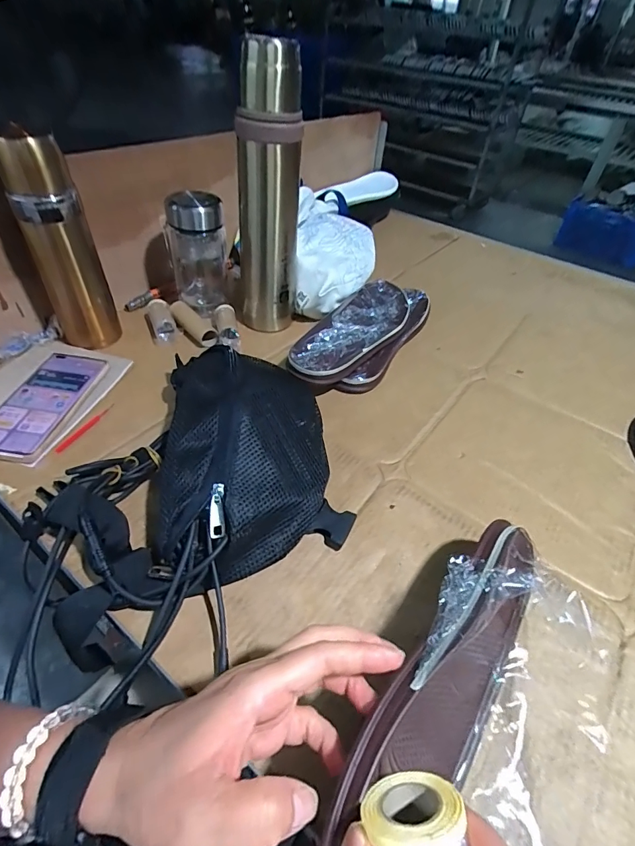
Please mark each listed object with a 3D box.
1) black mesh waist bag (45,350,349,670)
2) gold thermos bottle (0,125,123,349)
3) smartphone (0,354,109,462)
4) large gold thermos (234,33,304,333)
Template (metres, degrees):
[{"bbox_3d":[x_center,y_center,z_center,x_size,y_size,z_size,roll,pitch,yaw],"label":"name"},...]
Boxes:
[{"bbox_3d":[-0.114,0.024,0.402,0.256,0.092,0.272,-10,48,-14],"label":"black mesh waist bag"},{"bbox_3d":[-0.300,-0.201,0.497,0.070,0.238,0.066,-21,52,-24],"label":"gold thermos bottle"},{"bbox_3d":[-0.306,-0.024,0.472,0.078,0.013,0.162,8,46,2],"label":"smartphone"},{"bbox_3d":[-0.069,-0.279,0.544,0.088,0.318,0.070,1,46,-5],"label":"large gold thermos"}]

